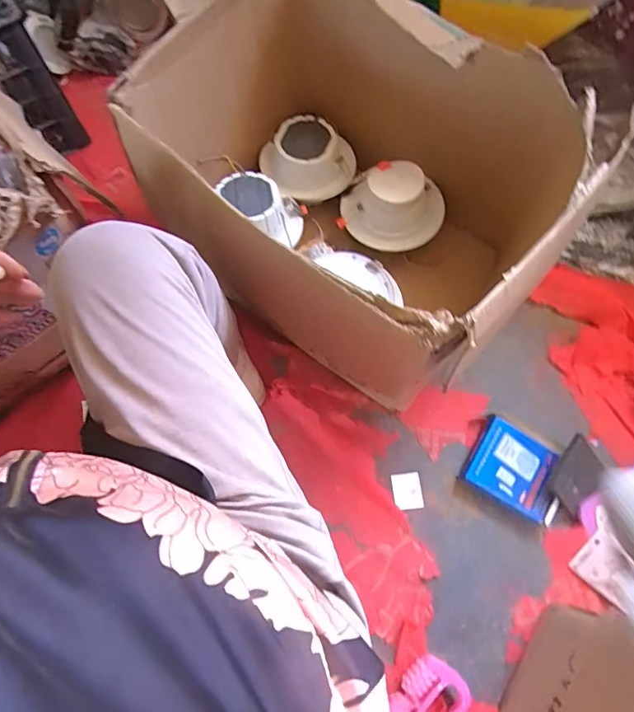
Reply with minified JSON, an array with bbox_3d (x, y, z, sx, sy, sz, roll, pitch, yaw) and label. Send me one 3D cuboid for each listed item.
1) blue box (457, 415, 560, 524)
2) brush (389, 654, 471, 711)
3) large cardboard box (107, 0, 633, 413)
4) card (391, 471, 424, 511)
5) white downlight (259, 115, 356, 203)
[{"bbox_3d":[0.319,0.180,0.784,0.140,0.034,0.124,28,73,10],"label":"blue box"},{"bbox_3d":[0.149,0.488,0.661,0.087,0.049,0.132,36,74,12],"label":"brush"},{"bbox_3d":[0.077,-0.249,0.752,0.531,0.390,0.493,35,74,12],"label":"large cardboard box"},{"bbox_3d":[0.148,0.220,0.787,0.047,0.004,0.058,-8,70,-2],"label":"card"},{"bbox_3d":[-0.012,-0.364,0.905,0.166,0.091,0.147,-23,72,-7],"label":"white downlight"}]

